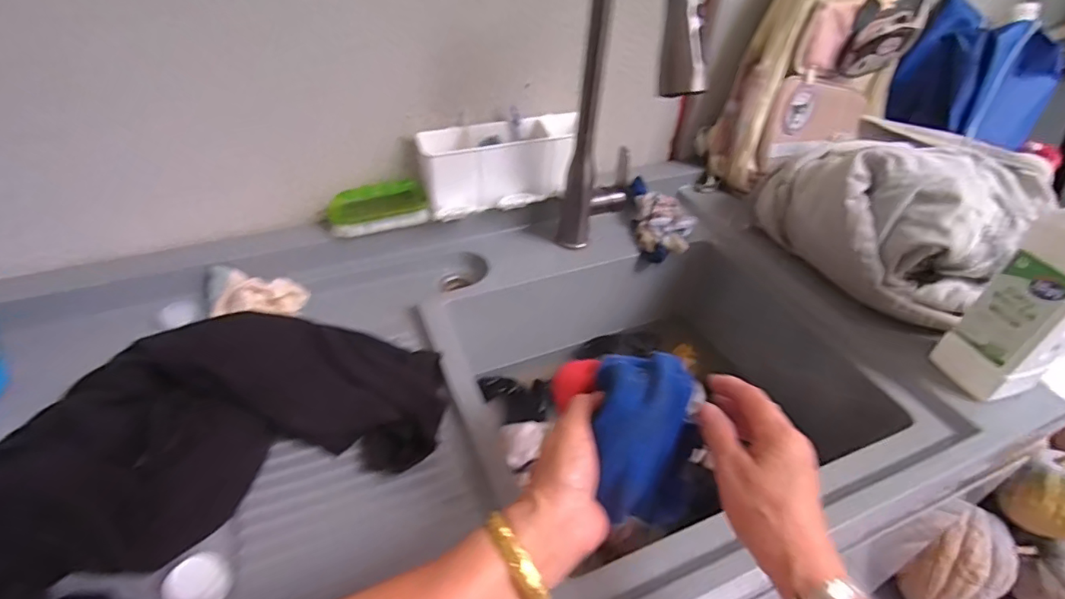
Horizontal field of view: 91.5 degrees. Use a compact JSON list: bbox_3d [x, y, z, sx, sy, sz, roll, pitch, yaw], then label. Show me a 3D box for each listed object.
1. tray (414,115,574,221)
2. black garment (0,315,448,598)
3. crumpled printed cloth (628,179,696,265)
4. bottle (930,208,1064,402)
[{"bbox_3d":[-0.041,-0.199,0.773,0.239,0.101,0.072,-15,45,-19],"label":"tray"},{"bbox_3d":[-0.317,0.141,0.454,0.334,0.123,0.503,26,46,24],"label":"black garment"},{"bbox_3d":[0.209,-0.128,0.827,0.089,0.026,0.157,0,59,0],"label":"crumpled printed cloth"},{"bbox_3d":[0.516,0.003,0.526,0.059,0.223,0.079,-11,43,-15],"label":"bottle"}]

